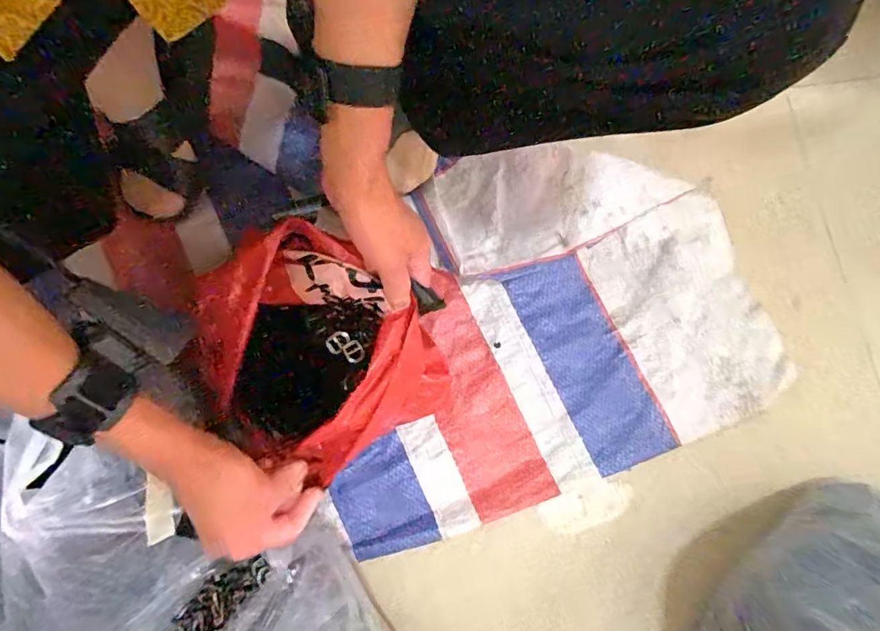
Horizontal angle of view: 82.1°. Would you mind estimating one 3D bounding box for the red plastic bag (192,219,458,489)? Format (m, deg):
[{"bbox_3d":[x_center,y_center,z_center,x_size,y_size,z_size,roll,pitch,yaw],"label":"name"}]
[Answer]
[{"bbox_3d":[-0.100,0.040,0.418,0.158,0.135,0.164,-36,79,-9],"label":"red plastic bag"}]

